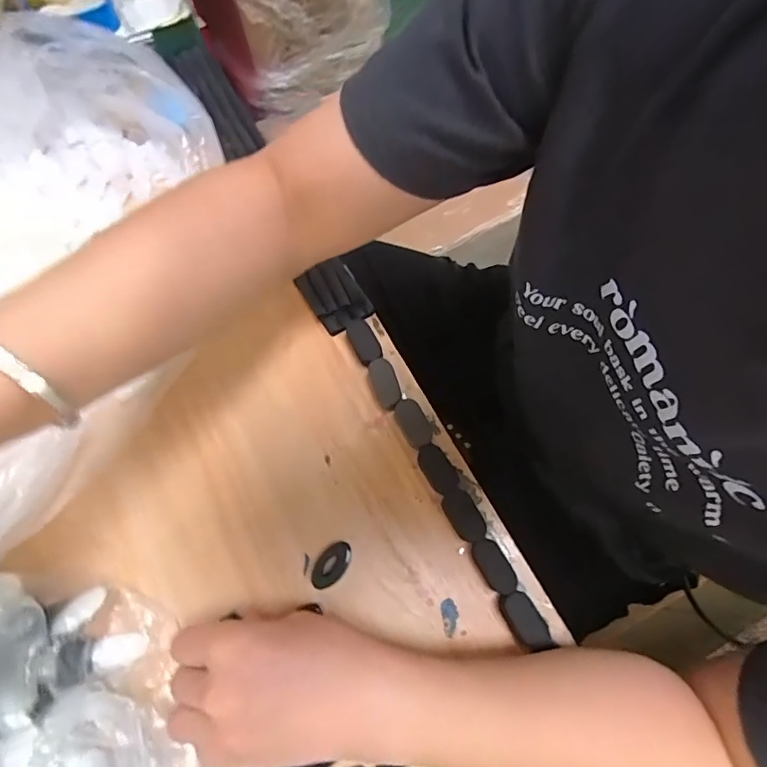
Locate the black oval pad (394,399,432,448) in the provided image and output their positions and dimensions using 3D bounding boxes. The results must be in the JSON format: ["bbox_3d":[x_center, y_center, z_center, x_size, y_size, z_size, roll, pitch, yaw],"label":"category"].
[{"bbox_3d":[0.022,0.029,0.346,0.020,0.004,0.035,-29,79,-2],"label":"black oval pad"}]

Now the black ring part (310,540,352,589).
[{"bbox_3d":[-0.035,0.123,0.320,0.032,0.023,0.019,-43,77,-13],"label":"black ring part"}]

